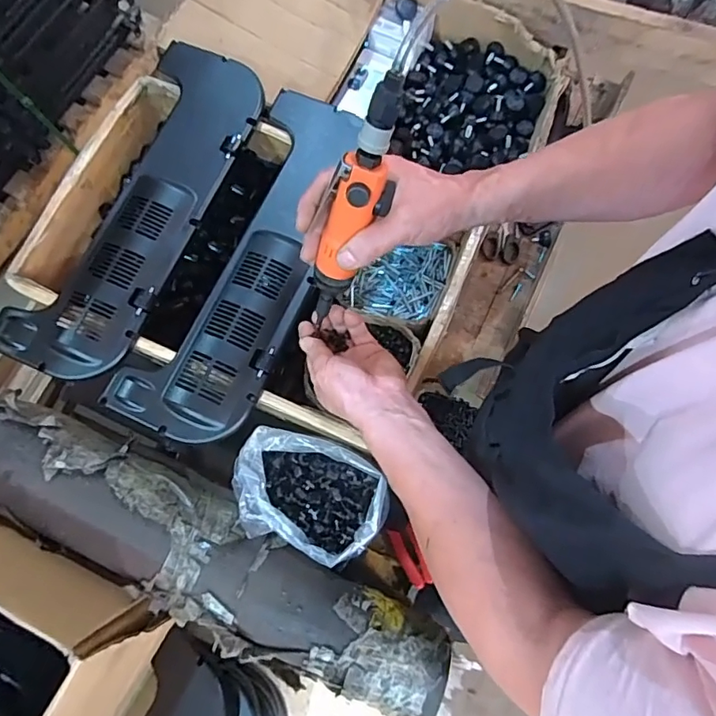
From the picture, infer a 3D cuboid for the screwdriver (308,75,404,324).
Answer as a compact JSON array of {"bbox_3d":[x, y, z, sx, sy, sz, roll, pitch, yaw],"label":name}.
[{"bbox_3d":[-0.004,-0.122,0.456,0.040,0.243,0.035,30,48,5],"label":"screwdriver"}]

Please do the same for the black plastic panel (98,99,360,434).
[{"bbox_3d":[-0.127,-0.124,0.641,0.157,0.025,0.467,25,78,4],"label":"black plastic panel"}]

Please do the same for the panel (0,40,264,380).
[{"bbox_3d":[-0.278,-0.199,0.665,0.166,0.040,0.476,23,78,3],"label":"panel"}]

